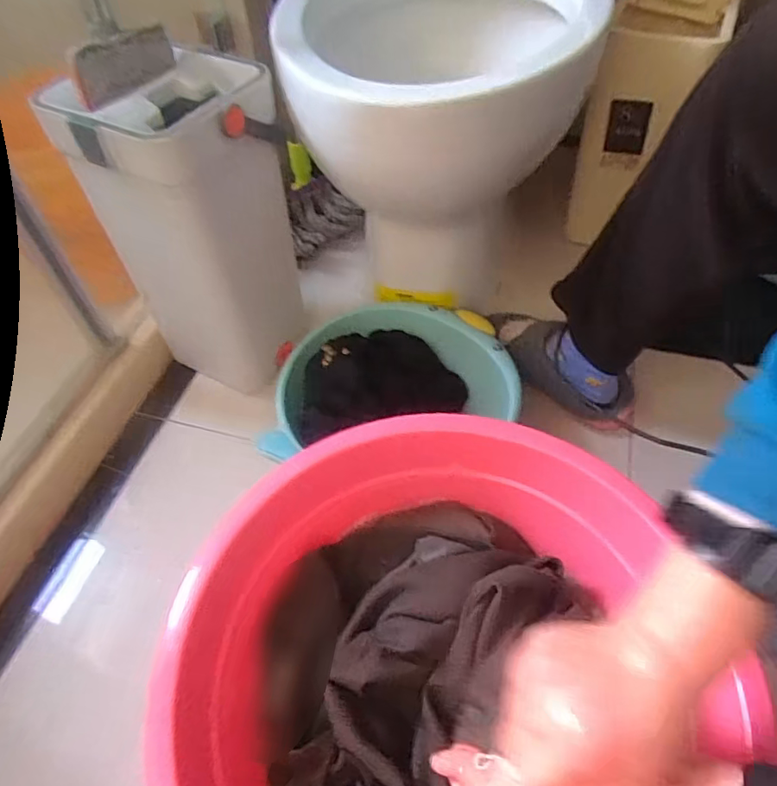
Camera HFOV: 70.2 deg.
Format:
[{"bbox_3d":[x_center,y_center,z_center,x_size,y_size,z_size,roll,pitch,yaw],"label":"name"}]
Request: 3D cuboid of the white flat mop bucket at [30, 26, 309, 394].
[{"bbox_3d":[-0.213,-0.190,0.668,0.161,0.407,0.167,25,58,20],"label":"white flat mop bucket"}]

